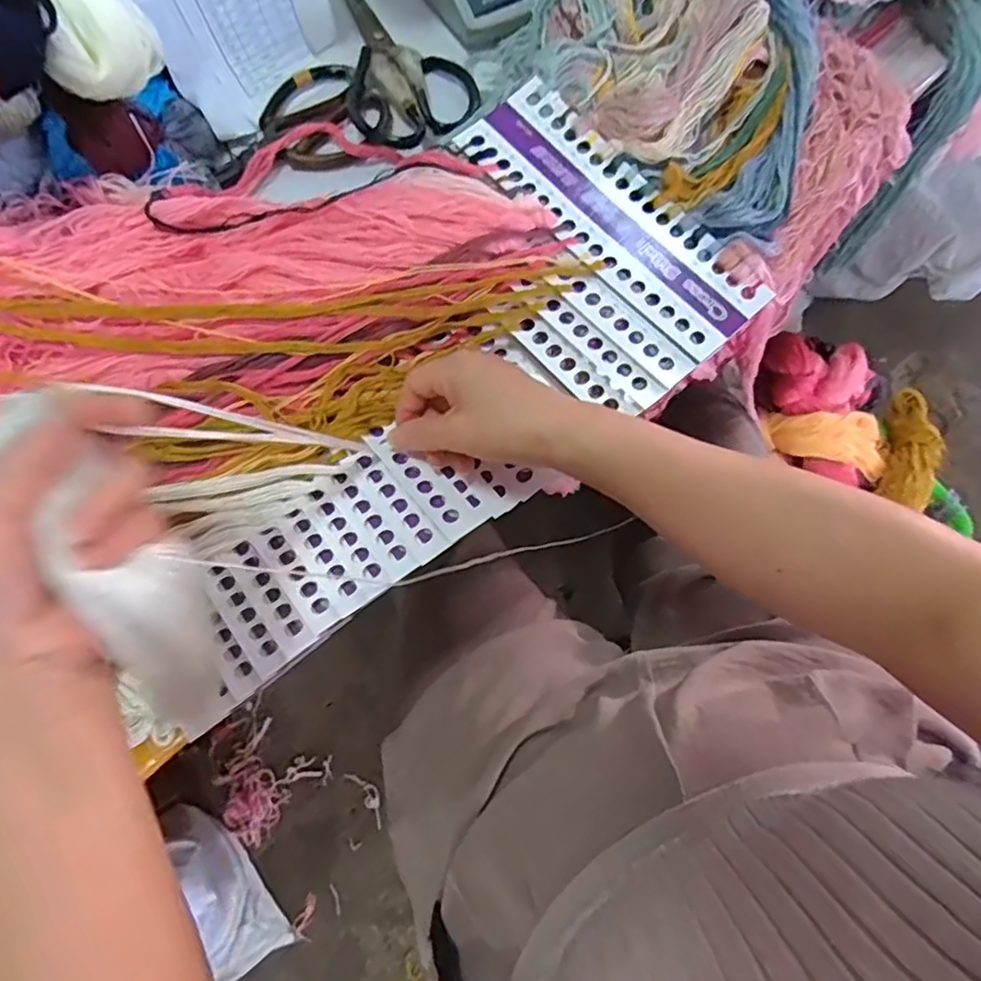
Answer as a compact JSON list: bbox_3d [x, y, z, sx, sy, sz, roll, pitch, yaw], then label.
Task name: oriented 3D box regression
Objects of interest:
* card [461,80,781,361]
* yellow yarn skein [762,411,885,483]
[{"bbox_3d":[0.086,-0.195,0.443,0.082,0.009,0.239,-42,80,-14],"label":"card"},{"bbox_3d":[0.489,-0.073,0.885,0.208,0.045,0.089,6,78,-15],"label":"yellow yarn skein"}]

